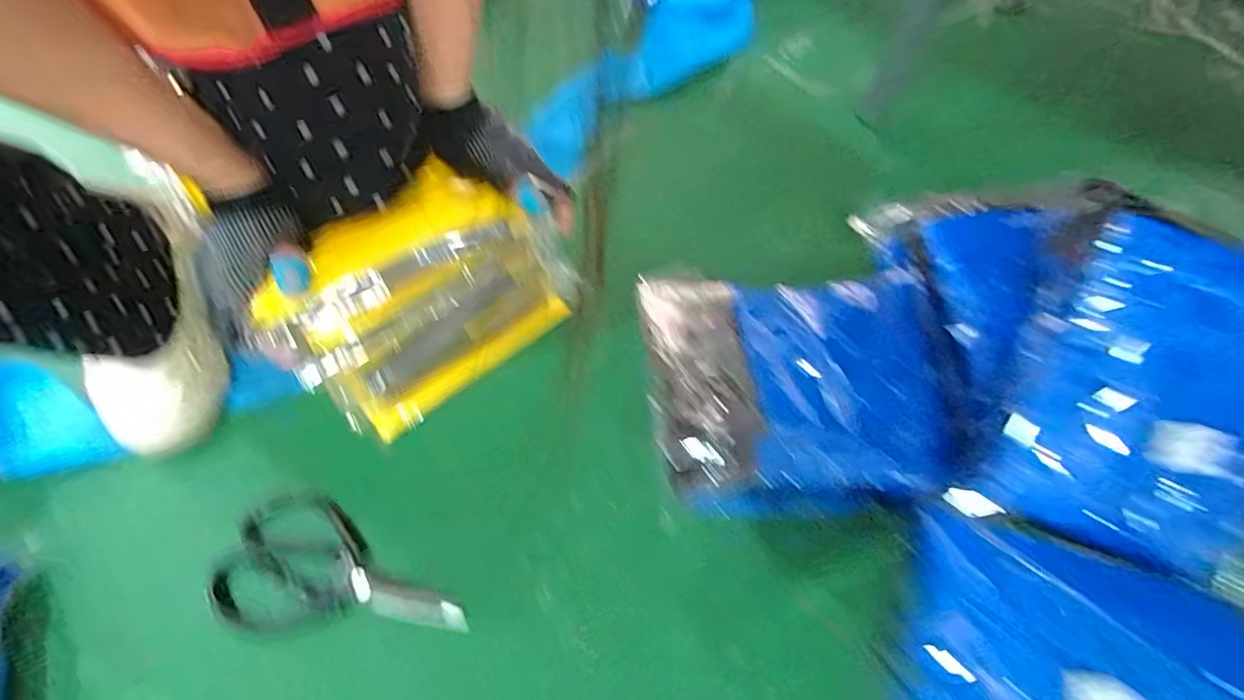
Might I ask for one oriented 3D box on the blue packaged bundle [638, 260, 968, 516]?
[{"bbox_3d":[0.157,0.020,0.491,0.265,0.068,0.223,-5,60,-4],"label":"blue packaged bundle"}]

